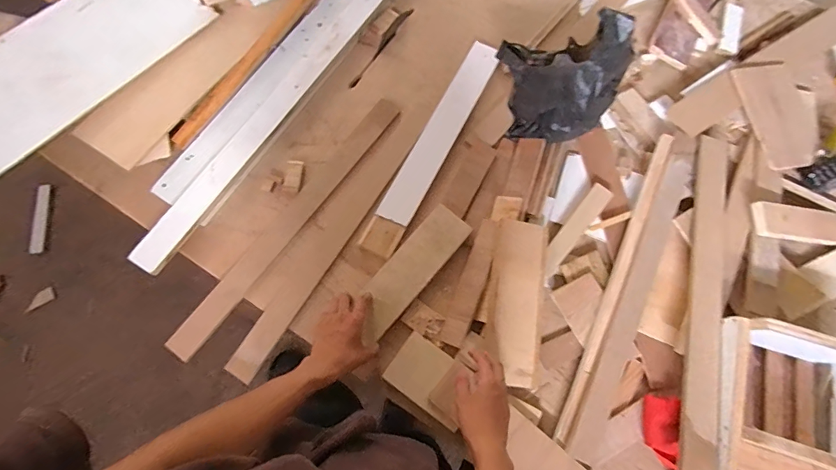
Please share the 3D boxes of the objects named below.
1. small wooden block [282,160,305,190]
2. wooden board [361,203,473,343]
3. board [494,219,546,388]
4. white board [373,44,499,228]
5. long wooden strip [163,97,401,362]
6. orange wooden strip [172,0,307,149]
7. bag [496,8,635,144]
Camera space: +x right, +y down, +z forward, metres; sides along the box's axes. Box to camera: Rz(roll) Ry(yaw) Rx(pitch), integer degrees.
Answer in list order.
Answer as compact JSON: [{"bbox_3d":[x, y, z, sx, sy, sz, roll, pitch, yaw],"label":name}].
[{"bbox_3d":[-0.237,-0.115,0.797,0.030,0.010,0.056,12,74,4],"label":"small wooden block"},{"bbox_3d":[-0.013,0.061,0.735,0.084,0.014,0.250,36,80,10],"label":"wooden board"},{"bbox_3d":[0.175,0.113,0.711,0.087,0.024,0.267,6,78,-10],"label":"board"},{"bbox_3d":[0.048,-0.210,0.831,0.066,0.010,0.423,27,76,8],"label":"white board"},{"bbox_3d":[-0.234,-0.033,0.780,0.054,0.015,0.599,34,77,10],"label":"long wooden strip"},{"bbox_3d":[-0.324,-0.379,0.848,0.023,0.016,0.497,30,75,10],"label":"orange wooden strip"},{"bbox_3d":[0.253,-0.259,0.740,0.204,0.204,0.144,-6,73,-1],"label":"bag"}]

